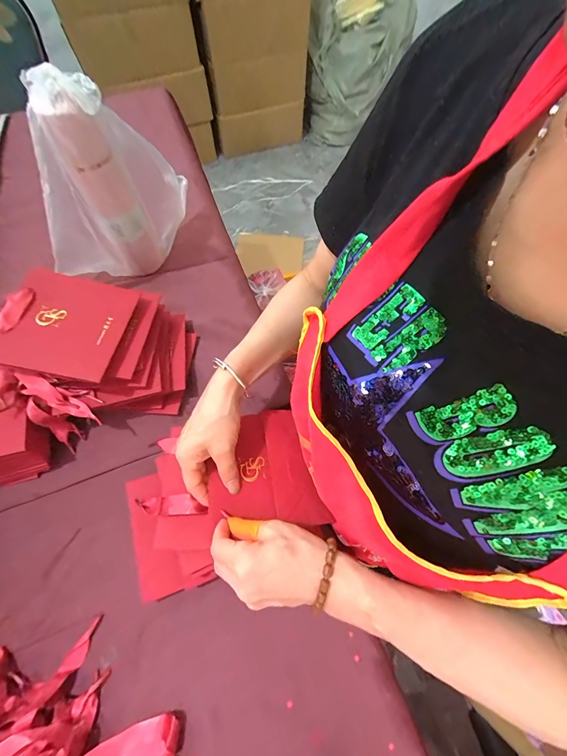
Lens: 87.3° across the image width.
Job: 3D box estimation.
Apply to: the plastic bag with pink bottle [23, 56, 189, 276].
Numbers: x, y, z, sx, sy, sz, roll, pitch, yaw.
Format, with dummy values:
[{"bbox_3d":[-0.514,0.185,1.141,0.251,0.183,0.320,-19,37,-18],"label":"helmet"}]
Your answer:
[{"bbox_3d":[-0.257,-0.269,0.440,0.229,0.267,0.108,-22,68,-10],"label":"plastic bag with pink bottle"}]

